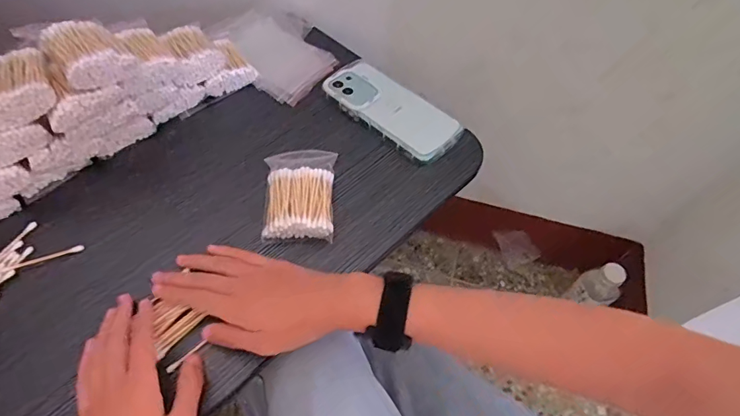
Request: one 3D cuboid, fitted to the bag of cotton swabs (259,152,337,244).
[{"bbox_3d":[-0.070,-0.018,0.438,0.069,0.021,0.106,1,57,-2],"label":"bag of cotton swabs"}]

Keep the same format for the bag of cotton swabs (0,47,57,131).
[{"bbox_3d":[-0.320,-0.108,0.392,0.062,0.030,0.068,-25,61,-17],"label":"bag of cotton swabs"}]

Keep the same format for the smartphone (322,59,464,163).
[{"bbox_3d":[0.025,-0.119,0.508,0.168,0.009,0.076,37,63,20],"label":"smartphone"}]

